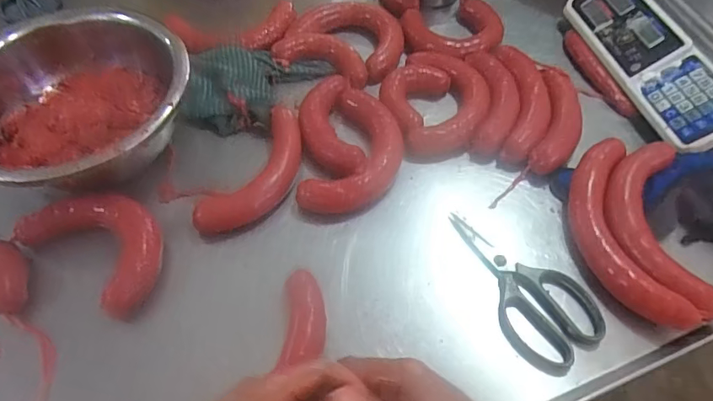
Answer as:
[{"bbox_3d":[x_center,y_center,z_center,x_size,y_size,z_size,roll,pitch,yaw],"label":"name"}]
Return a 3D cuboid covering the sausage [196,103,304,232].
[{"bbox_3d":[-0.122,-0.030,0.605,0.071,0.036,0.192,26,62,14],"label":"sausage"}]

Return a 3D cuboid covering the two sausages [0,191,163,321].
[{"bbox_3d":[-0.316,0.057,0.546,0.182,0.032,0.146,2,59,1],"label":"two sausages"}]

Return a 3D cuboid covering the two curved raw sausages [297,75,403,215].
[{"bbox_3d":[-0.009,-0.084,0.635,0.129,0.037,0.221,-2,59,-1],"label":"two curved raw sausages"}]

